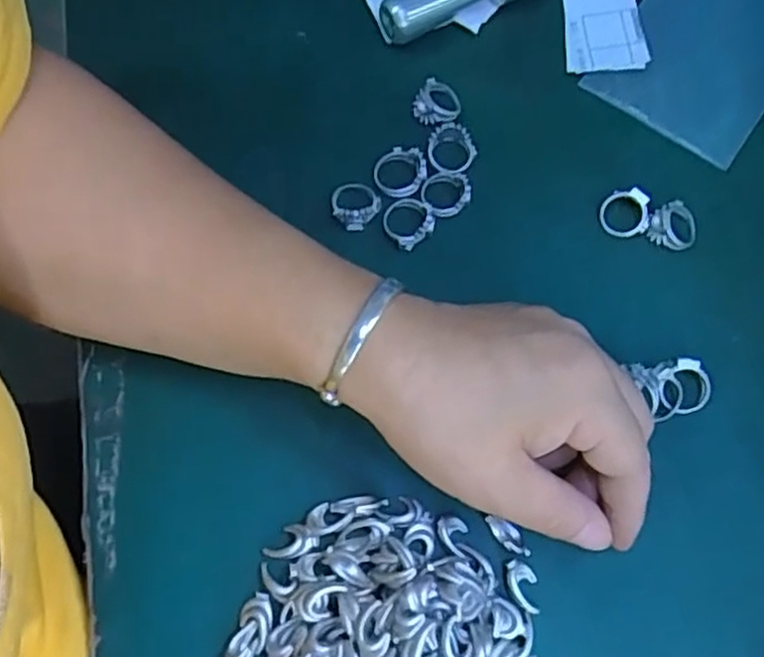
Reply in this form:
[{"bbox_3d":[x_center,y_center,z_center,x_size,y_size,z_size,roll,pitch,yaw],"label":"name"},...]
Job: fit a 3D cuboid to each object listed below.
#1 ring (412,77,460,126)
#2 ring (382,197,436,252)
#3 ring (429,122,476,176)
[{"bbox_3d":[0.026,-0.105,0.325,0.021,0.006,0.023,1,72,-2],"label":"ring"},{"bbox_3d":[0.012,-0.048,0.307,0.021,0.007,0.021,1,72,-2],"label":"ring"},{"bbox_3d":[0.032,-0.083,0.318,0.022,0.004,0.024,1,72,-2],"label":"ring"}]

